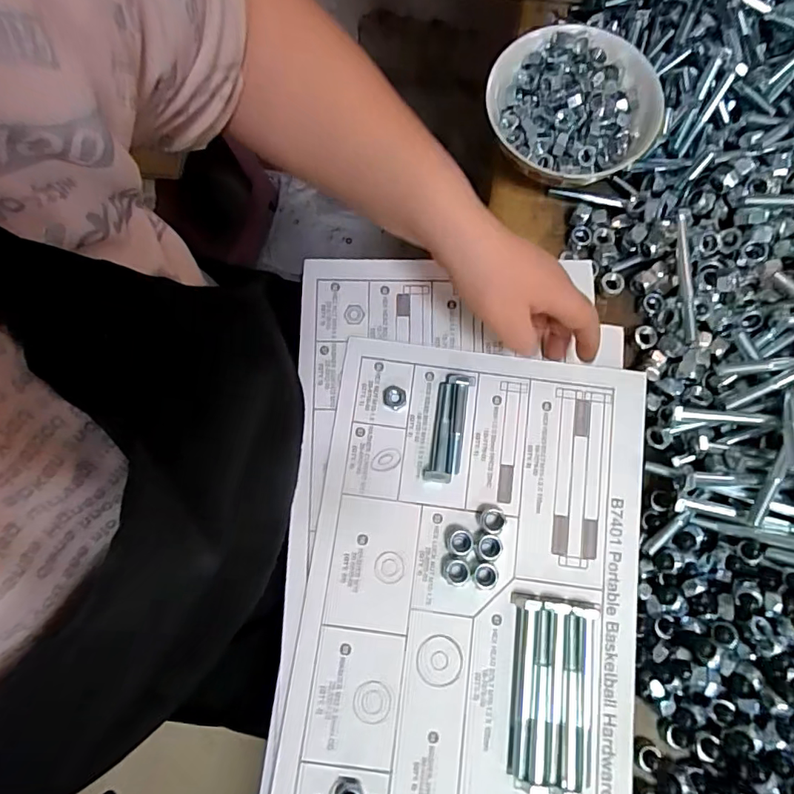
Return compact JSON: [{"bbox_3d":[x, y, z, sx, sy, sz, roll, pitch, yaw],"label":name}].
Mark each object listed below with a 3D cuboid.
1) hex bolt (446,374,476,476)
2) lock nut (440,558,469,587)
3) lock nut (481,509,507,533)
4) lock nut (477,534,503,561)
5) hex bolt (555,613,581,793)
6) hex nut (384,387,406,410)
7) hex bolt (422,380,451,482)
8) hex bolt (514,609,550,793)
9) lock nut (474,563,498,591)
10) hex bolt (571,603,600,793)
[{"bbox_3d":[0.045,0.018,0.366,0.019,0.015,0.073,4,78,2],"label":"hex bolt"},{"bbox_3d":[0.039,0.120,0.348,0.018,0.009,0.018,0,77,1],"label":"lock nut"},{"bbox_3d":[0.068,0.086,0.356,0.016,0.009,0.016,0,77,1],"label":"lock nut"},{"bbox_3d":[0.063,0.103,0.352,0.016,0.010,0.016,0,77,1],"label":"lock nut"},{"bbox_3d":[0.112,0.197,0.326,0.012,0.015,0.106,8,78,3],"label":"hex bolt"},{"bbox_3d":[-0.001,0.000,0.374,0.016,0.006,0.016,33,80,8],"label":"hex nut"},{"bbox_3d":[0.031,0.025,0.365,0.017,0.014,0.071,5,78,2],"label":"hex bolt"},{"bbox_3d":[0.089,0.195,0.328,0.017,0.012,0.107,6,78,3],"label":"hex bolt"},{"bbox_3d":[0.061,0.122,0.348,0.015,0.008,0.017,4,78,2],"label":"lock nut"},{"bbox_3d":[0.123,0.191,0.330,0.017,0.012,0.105,5,78,2],"label":"hex bolt"}]

